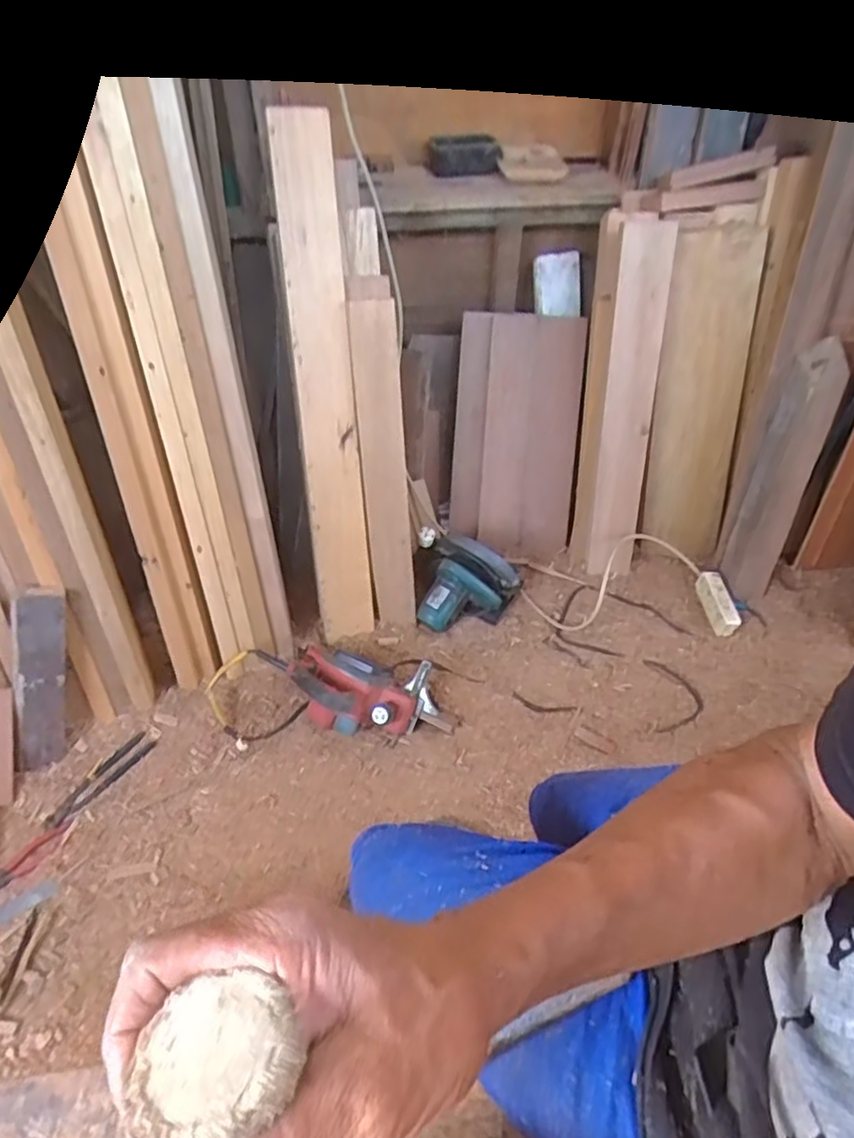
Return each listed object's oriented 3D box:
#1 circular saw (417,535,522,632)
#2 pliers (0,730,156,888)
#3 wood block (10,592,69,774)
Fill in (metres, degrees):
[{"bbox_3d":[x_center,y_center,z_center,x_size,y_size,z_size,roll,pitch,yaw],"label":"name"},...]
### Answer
[{"bbox_3d":[0.097,0.039,1.517,0.206,0.176,0.174,14,48,11],"label":"circular saw"},{"bbox_3d":[-0.660,0.451,1.230,0.052,0.022,0.373,25,51,20],"label":"pliers"},{"bbox_3d":[-0.702,0.202,1.219,0.087,0.351,0.051,0,26,-26],"label":"wood block"}]

